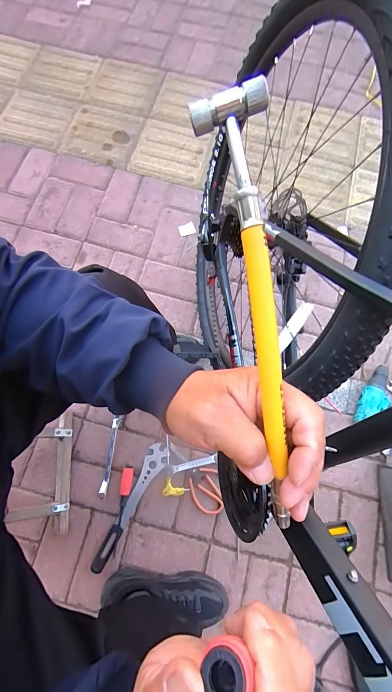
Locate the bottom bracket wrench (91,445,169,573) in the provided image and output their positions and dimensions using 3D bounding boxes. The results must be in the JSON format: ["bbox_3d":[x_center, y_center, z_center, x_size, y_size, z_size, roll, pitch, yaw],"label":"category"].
[{"bbox_3d":[-0.166,0.398,0.761,0.052,0.016,0.319,30,77,6],"label":"bottom bracket wrench"}]

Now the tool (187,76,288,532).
[{"bbox_3d":[0.040,-0.003,0.200,0.037,0.027,0.279,-12,104,-4],"label":"tool"}]

